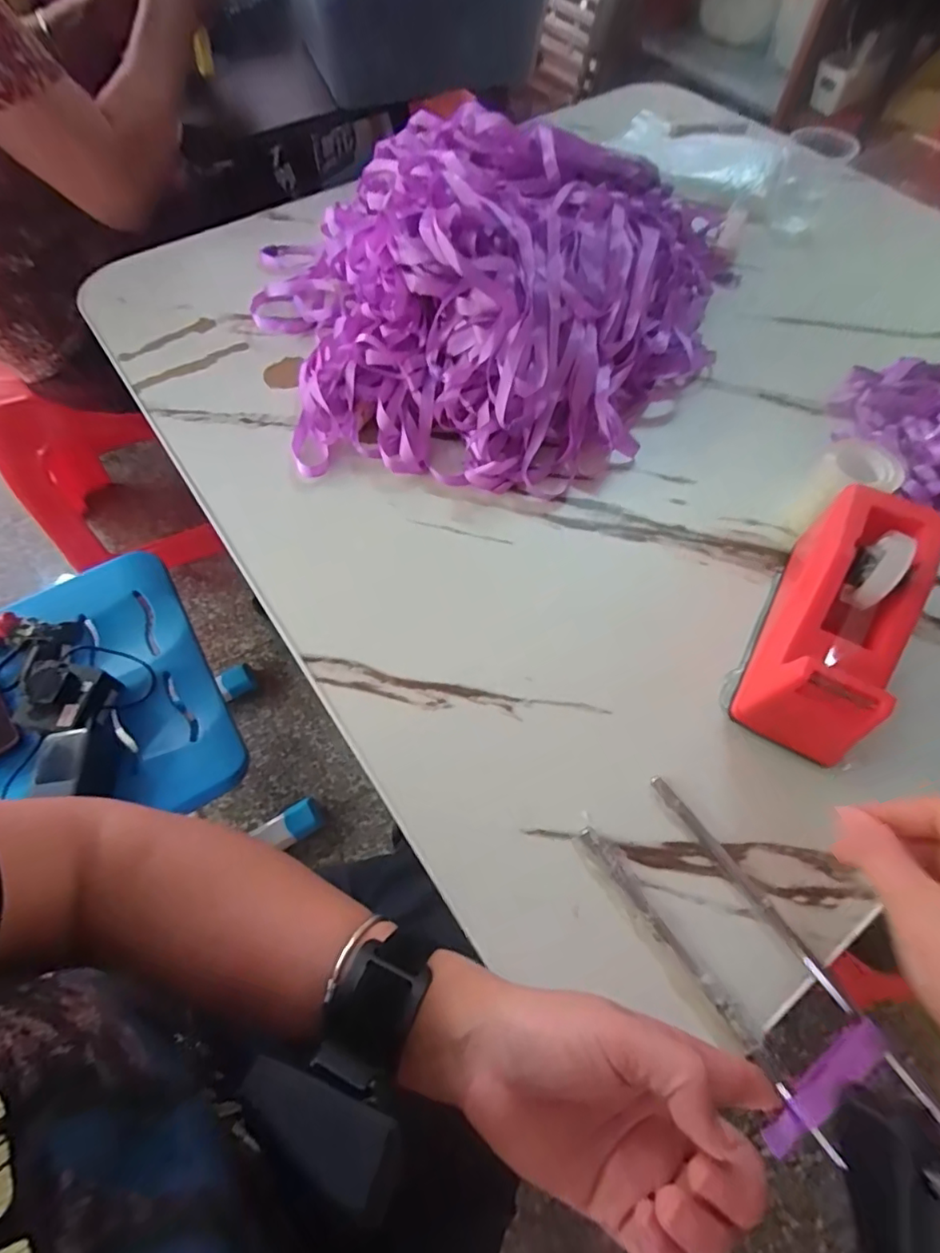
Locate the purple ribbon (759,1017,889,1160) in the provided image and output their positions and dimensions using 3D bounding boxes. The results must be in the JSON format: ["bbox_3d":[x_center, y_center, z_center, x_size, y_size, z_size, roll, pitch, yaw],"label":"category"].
[{"bbox_3d":[0.157,0.203,0.242,0.070,0.010,0.013,-35,68,-13],"label":"purple ribbon"}]

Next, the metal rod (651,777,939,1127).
[{"bbox_3d":[0.158,0.152,0.273,0.009,0.009,0.183,-32,67,-15],"label":"metal rod"}]

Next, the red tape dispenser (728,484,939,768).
[{"bbox_3d":[0.210,-0.002,0.317,0.062,0.073,0.151,27,66,14],"label":"red tape dispenser"}]

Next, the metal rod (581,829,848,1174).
[{"bbox_3d":[0.109,0.168,0.263,0.007,0.009,0.162,-33,67,-15],"label":"metal rod"}]

